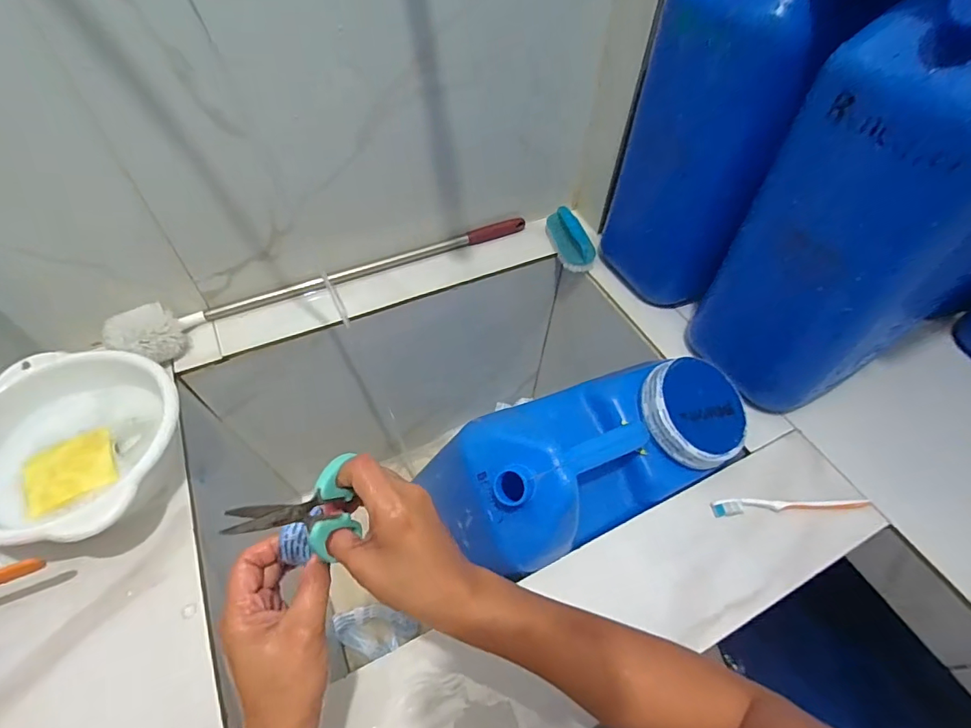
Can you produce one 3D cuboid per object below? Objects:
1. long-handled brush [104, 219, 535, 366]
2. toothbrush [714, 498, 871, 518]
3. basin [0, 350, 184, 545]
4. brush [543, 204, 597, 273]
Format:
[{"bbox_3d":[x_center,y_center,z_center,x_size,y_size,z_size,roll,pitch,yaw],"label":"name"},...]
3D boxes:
[{"bbox_3d":[-0.190,-0.129,0.683,0.586,0.075,0.082,-22,57,-18],"label":"long-handled brush"},{"bbox_3d":[0.334,0.152,0.525,0.169,0.012,0.017,-1,53,-3],"label":"toothbrush"},{"bbox_3d":[-0.414,0.092,0.498,0.191,0.087,0.189,1,53,-1],"label":"basin"},{"bbox_3d":[0.136,-0.199,0.766,0.053,0.043,0.123,-14,55,-12],"label":"brush"}]

